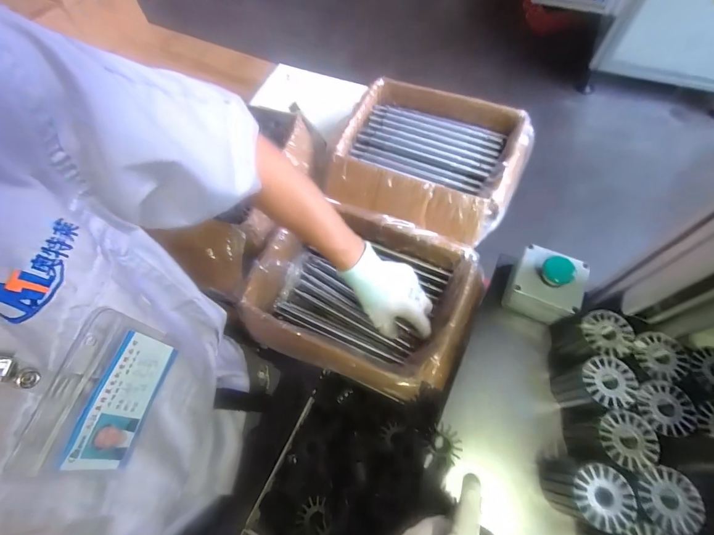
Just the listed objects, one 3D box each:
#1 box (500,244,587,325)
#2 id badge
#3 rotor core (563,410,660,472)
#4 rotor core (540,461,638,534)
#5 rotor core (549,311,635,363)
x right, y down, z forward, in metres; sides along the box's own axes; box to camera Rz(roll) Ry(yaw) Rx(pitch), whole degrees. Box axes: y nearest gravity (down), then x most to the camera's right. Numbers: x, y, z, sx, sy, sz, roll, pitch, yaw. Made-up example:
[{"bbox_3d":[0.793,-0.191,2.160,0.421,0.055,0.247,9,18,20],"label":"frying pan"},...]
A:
[{"bbox_3d":[0.239,0.023,0.464,0.084,0.083,0.076,22,67,13],"label":"box"},{"bbox_3d":[-0.166,0.085,0.242,0.009,0.081,0.096,7,63,20],"label":"id badge"},{"bbox_3d":[0.262,0.184,0.382,0.058,0.077,0.053,4,64,5],"label":"rotor core"},{"bbox_3d":[0.228,0.227,0.363,0.054,0.077,0.051,-1,64,3],"label":"rotor core"},{"bbox_3d":[0.276,0.091,0.427,0.054,0.077,0.058,10,65,8],"label":"rotor core"}]

